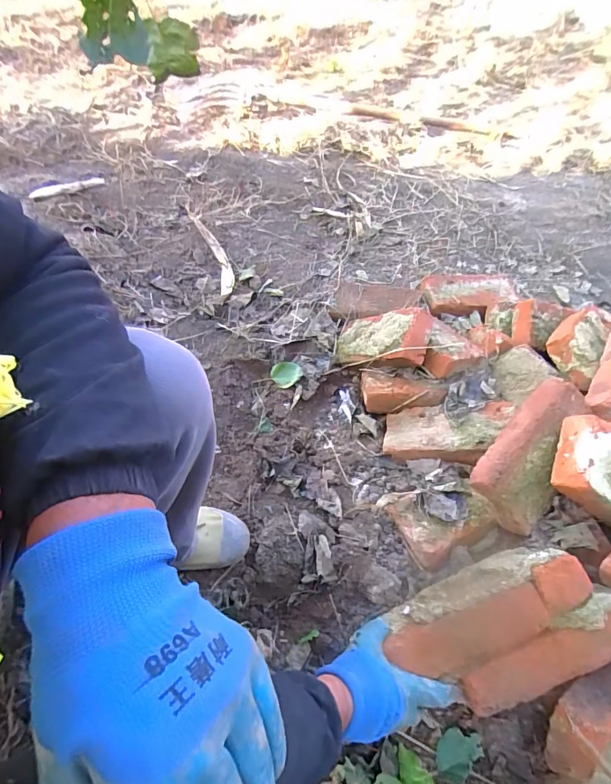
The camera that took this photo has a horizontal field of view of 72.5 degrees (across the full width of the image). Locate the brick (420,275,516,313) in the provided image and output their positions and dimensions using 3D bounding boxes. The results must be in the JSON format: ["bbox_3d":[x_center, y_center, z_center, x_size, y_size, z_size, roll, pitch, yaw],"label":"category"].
[{"bbox_3d":[0.427,-0.256,1.103,0.241,0.060,0.134,-1,57,-5],"label":"brick"}]

